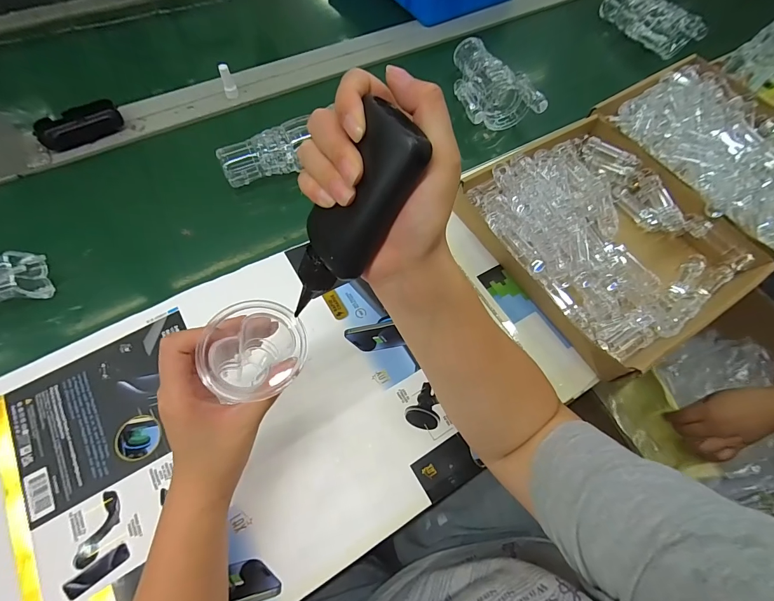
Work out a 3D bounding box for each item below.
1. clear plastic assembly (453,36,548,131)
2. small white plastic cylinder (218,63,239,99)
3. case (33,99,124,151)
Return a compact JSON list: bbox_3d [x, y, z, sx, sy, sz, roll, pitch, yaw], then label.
[{"bbox_3d":[0.170,-0.372,0.616,0.125,0.054,0.193,-12,65,-9],"label":"clear plastic assembly"},{"bbox_3d":[-0.256,-0.352,0.586,0.020,0.050,0.016,-19,66,-13],"label":"small white plastic cylinder"},{"bbox_3d":[-0.457,-0.262,0.543,0.106,0.030,0.062,-34,70,-18],"label":"case"}]

